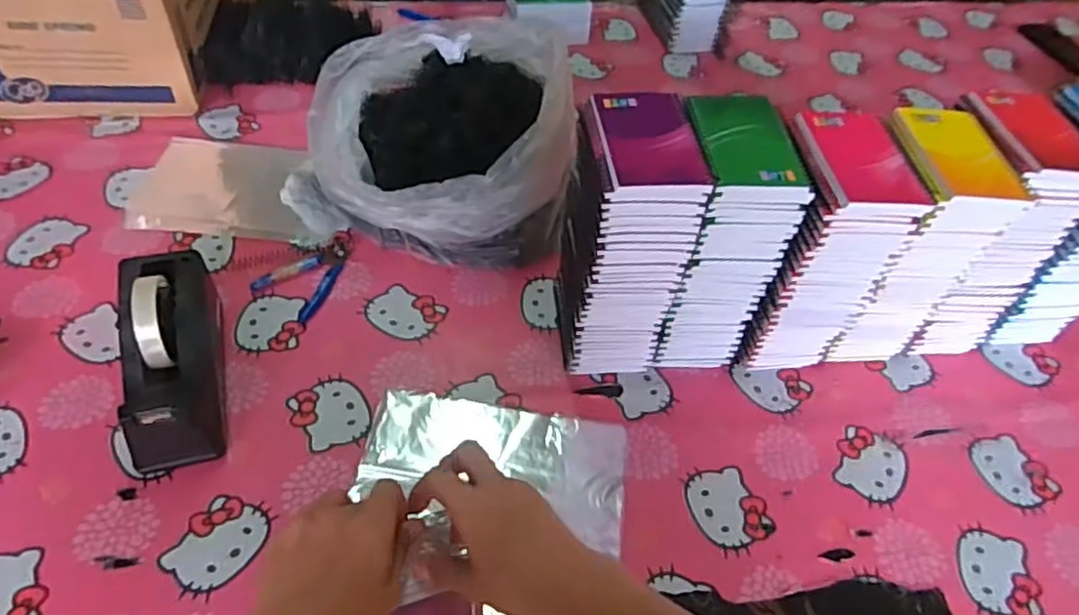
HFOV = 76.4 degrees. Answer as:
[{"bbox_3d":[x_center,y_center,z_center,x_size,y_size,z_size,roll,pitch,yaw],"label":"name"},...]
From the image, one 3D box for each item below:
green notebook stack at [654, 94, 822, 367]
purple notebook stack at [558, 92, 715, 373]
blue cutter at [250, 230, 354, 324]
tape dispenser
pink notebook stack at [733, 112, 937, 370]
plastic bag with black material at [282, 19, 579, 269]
[{"bbox_3d":[0.181,-0.062,0.712,0.105,0.278,0.128,0,49,-6],"label":"green notebook stack"},{"bbox_3d":[0.083,-0.057,0.684,0.098,0.277,0.128,-2,49,-7],"label":"purple notebook stack"},{"bbox_3d":[-0.261,-0.045,0.808,0.078,0.009,0.133,27,52,17],"label":"blue cutter"},{"bbox_3d":[-0.355,0.040,0.659,0.077,0.121,0.204,-10,51,-14],"label":"tape dispenser"},{"bbox_3d":[0.274,-0.050,0.710,0.103,0.264,0.130,1,50,-6],"label":"pink notebook stack"},{"bbox_3d":[-0.121,-0.221,0.858,0.324,0.187,0.290,16,50,8],"label":"plastic bag with black material"}]

